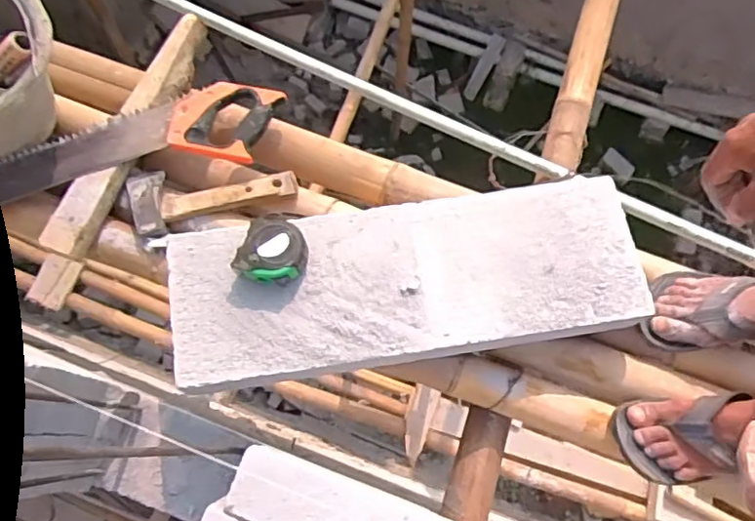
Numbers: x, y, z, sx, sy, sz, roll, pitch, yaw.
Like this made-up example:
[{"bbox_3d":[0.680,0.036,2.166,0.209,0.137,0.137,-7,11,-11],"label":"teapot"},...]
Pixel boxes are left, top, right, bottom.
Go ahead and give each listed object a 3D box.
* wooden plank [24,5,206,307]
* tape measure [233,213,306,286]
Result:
[{"bbox_3d":[-0.359,-0.177,0.893,0.068,0.041,0.455,22,73,5],"label":"wooden plank"},{"bbox_3d":[-0.128,-0.011,0.762,0.081,0.032,0.081,1,72,-2],"label":"tape measure"}]

